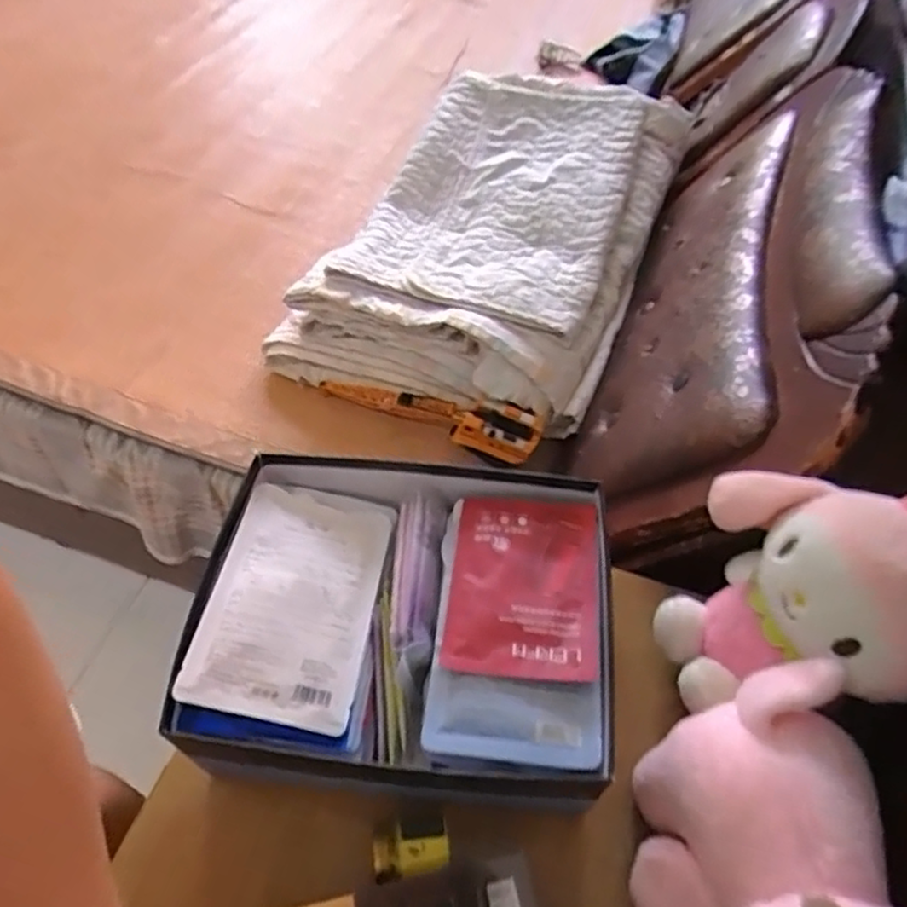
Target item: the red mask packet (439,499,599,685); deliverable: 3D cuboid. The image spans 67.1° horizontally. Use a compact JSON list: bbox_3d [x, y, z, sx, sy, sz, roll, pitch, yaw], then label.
[{"bbox_3d":[0.051,0.099,0.523,0.115,0.020,0.146,6,51,4],"label":"red mask packet"}]

